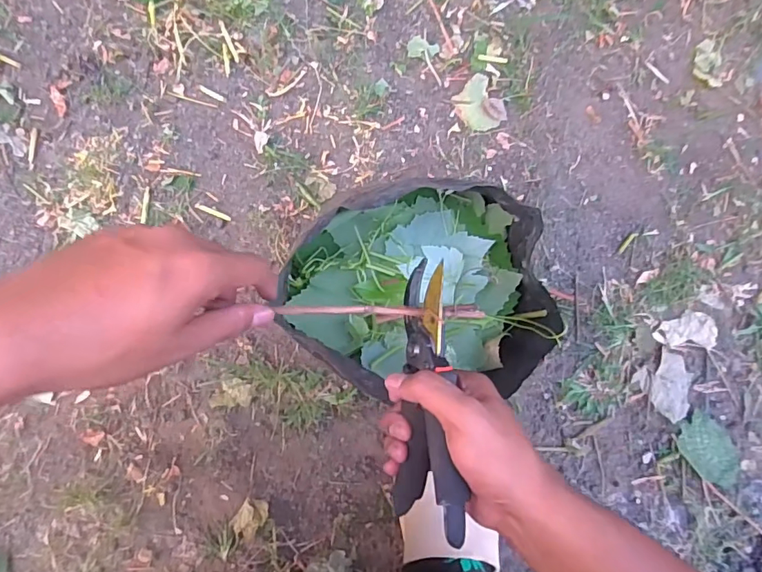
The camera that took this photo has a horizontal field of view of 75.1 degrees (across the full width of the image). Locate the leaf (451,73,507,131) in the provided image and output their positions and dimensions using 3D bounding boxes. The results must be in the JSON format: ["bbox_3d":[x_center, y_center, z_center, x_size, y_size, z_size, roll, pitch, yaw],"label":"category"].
[{"bbox_3d":[0.135,-0.244,0.669,0.060,0.016,0.070,-39,88,-7],"label":"leaf"}]

